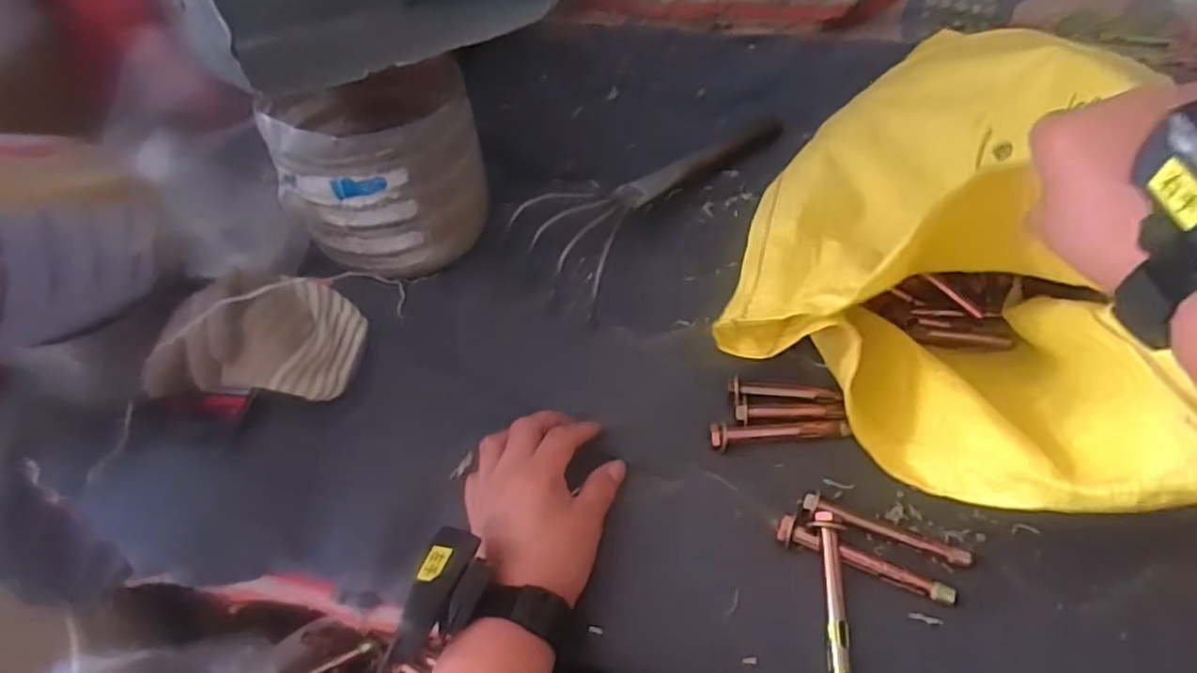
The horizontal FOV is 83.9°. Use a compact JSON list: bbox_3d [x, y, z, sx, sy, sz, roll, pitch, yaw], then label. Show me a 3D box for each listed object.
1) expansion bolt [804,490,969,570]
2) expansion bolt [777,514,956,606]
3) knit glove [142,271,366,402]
[{"bbox_3d":[0.183,0.123,0.425,0.103,0.016,0.018,15,57,13],"label":"expansion bolt"},{"bbox_3d":[0.165,0.141,0.416,0.105,0.014,0.017,23,59,18],"label":"expansion bolt"},{"bbox_3d":[-0.258,0.000,0.499,0.147,0.066,0.084,4,55,5],"label":"knit glove"}]

